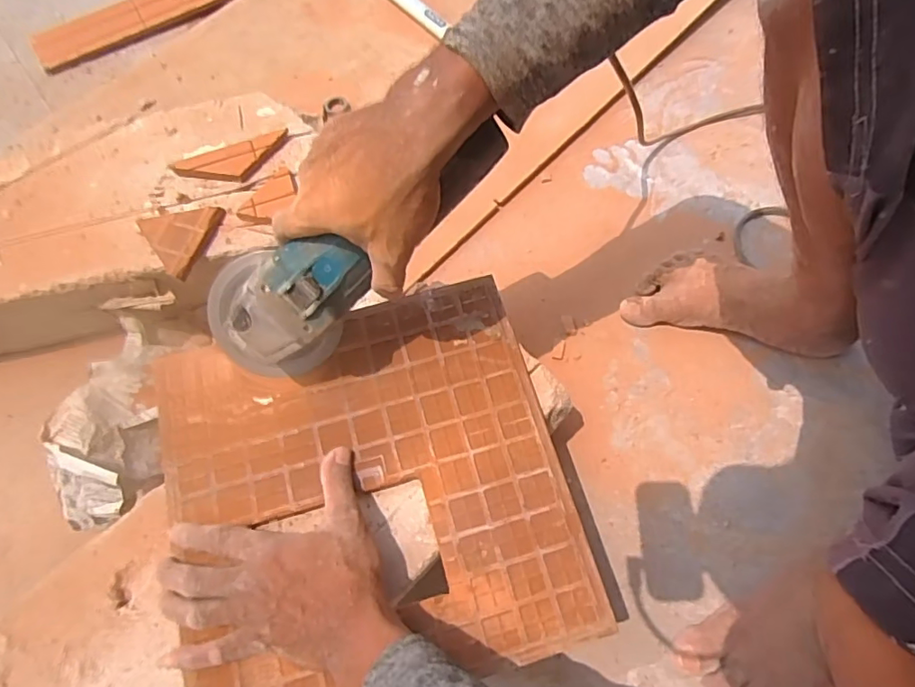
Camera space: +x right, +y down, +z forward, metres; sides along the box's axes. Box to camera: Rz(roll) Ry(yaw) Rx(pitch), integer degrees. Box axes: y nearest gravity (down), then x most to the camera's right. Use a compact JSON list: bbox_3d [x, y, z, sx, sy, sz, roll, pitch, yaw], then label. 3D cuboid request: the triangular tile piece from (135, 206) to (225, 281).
[{"bbox_3d":[-0.264,-0.101,0.509,0.067,0.011,0.076,19,69,9],"label":"triangular tile piece"}]

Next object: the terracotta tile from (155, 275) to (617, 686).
[{"bbox_3d":[-0.069,0.109,0.424,0.293,0.013,0.292,-15,68,-5],"label":"terracotta tile"}]

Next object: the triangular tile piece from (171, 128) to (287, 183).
[{"bbox_3d":[-0.220,-0.182,0.543,0.110,0.012,0.041,-28,70,-10],"label":"triangular tile piece"}]

